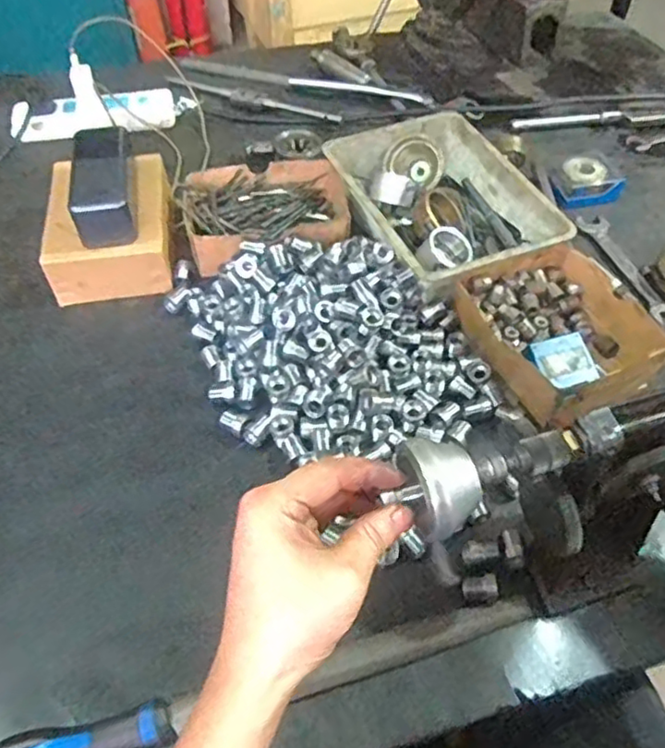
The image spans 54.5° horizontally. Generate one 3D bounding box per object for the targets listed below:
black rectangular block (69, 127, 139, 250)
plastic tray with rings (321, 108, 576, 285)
[{"bbox_3d":[-0.231,-0.193,0.657,0.056,0.058,0.132,-9,51,-6],"label":"black rectangular block"},{"bbox_3d":[0.112,-0.187,0.702,0.172,0.059,0.253,-19,52,-14],"label":"plastic tray with rings"}]

